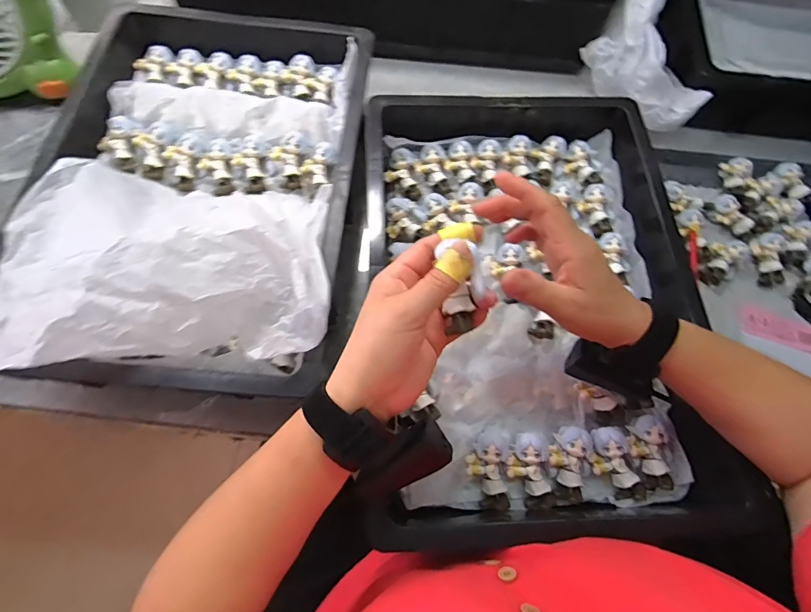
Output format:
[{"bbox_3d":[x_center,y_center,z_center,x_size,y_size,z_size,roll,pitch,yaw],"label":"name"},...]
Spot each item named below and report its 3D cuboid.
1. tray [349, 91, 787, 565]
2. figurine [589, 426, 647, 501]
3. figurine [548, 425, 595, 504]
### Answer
[{"bbox_3d":[0.114,-0.027,0.428,0.312,0.086,0.480,1,68,-2],"label":"tray"},{"bbox_3d":[0.188,0.141,0.377,0.036,0.022,0.064,-22,84,-11],"label":"figurine"},{"bbox_3d":[0.152,0.141,0.380,0.043,0.025,0.060,-14,70,-8],"label":"figurine"}]

